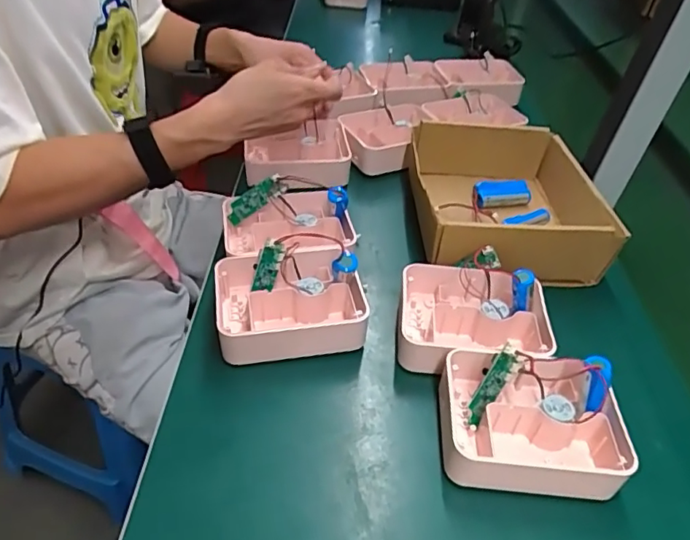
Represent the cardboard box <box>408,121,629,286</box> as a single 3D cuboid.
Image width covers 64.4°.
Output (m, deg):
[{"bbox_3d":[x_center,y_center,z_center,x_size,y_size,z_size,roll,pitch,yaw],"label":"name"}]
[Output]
[{"bbox_3d":[0.181,-0.084,0.623,0.187,0.071,0.229,4,41,-5],"label":"cardboard box"}]

